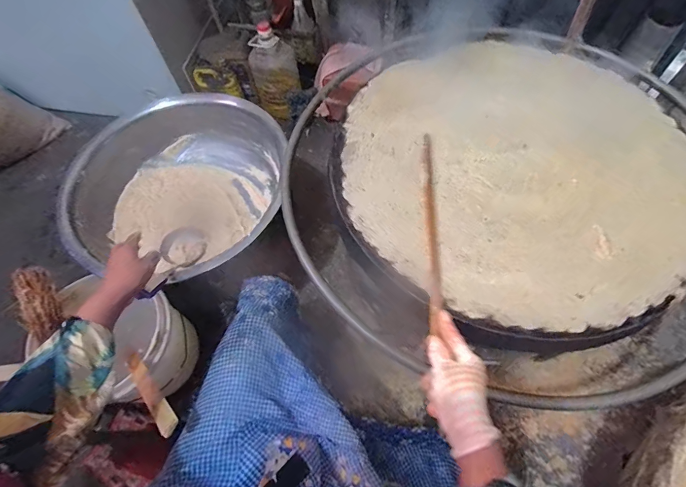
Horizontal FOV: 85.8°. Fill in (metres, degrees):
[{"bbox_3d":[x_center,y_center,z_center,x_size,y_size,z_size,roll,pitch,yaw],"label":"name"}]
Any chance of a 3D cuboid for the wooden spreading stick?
[{"bbox_3d":[0.144,-0.036,0.593,0.017,0.010,0.352,3,62,5],"label":"wooden spreading stick"}]

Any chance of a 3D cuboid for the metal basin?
[{"bbox_3d":[-0.410,-0.146,0.956,0.548,0.161,0.489,10,64,9],"label":"metal basin"}]

